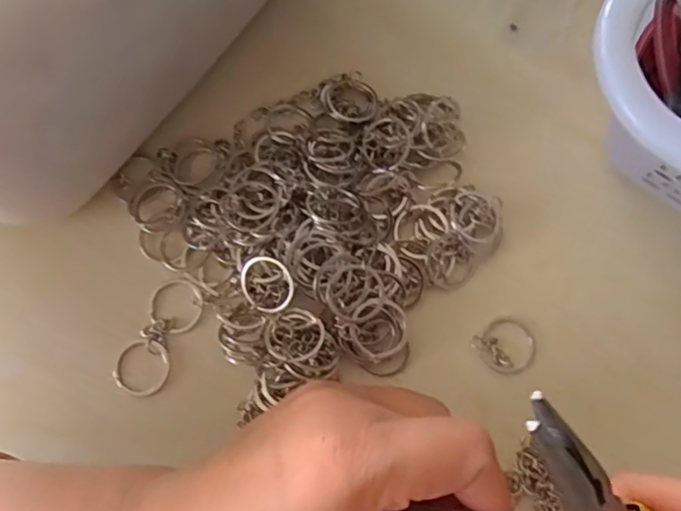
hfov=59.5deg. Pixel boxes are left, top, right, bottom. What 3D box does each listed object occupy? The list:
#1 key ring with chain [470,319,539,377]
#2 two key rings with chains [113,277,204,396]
[{"bbox_3d":[0.073,0.040,0.259,0.025,0.004,0.025,0,75,1],"label":"key ring with chain"},{"bbox_3d":[-0.080,0.035,0.262,0.024,0.004,0.053,25,76,7],"label":"two key rings with chains"}]

